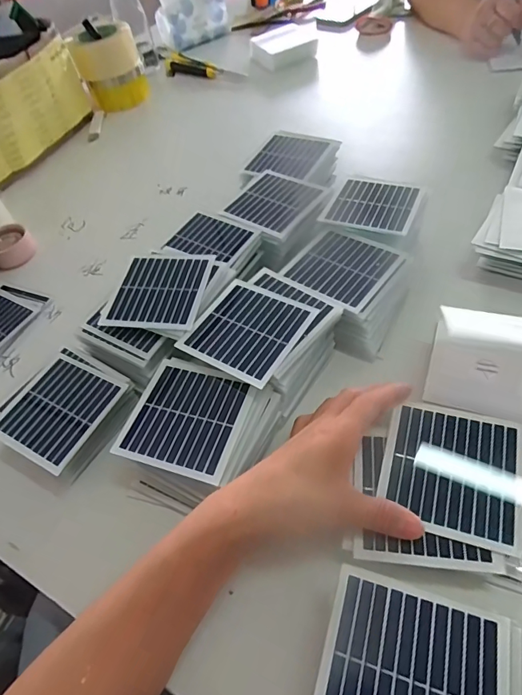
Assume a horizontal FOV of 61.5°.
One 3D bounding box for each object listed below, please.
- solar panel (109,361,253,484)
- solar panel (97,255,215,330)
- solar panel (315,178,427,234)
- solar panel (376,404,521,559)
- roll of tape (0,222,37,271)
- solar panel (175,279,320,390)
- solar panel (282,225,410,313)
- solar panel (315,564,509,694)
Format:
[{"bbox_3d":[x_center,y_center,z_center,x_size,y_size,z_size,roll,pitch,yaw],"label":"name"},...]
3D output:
[{"bbox_3d":[-0.058,0.054,0.340,0.088,0.005,0.086,10,53,18],"label":"solar panel"},{"bbox_3d":[-0.095,-0.055,0.411,0.088,0.005,0.086,5,58,14],"label":"solar panel"},{"bbox_3d":[0.116,-0.149,0.456,0.087,0.007,0.081,16,58,18],"label":"solar panel"},{"bbox_3d":[0.131,0.084,0.300,0.088,0.004,0.086,11,60,20],"label":"solar panel"},{"bbox_3d":[-0.325,-0.132,0.564,0.057,0.025,0.059,-39,58,-22],"label":"roll of tape"},{"bbox_3d":[-0.011,-0.016,0.373,0.088,0.004,0.089,24,61,27],"label":"solar panel"},{"bbox_3d":[0.075,-0.078,0.415,0.091,0.006,0.090,29,63,30],"label":"solar panel"},{"bbox_3d":[0.076,0.171,0.221,0.088,0.004,0.088,10,53,18],"label":"solar panel"}]

